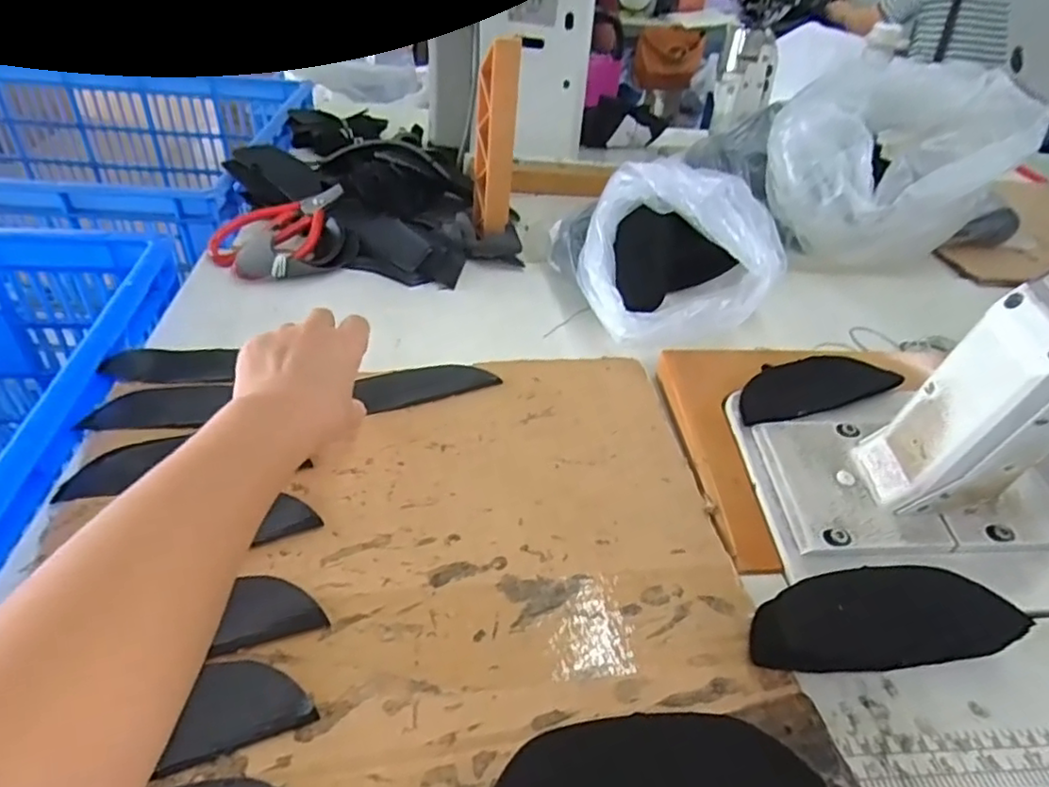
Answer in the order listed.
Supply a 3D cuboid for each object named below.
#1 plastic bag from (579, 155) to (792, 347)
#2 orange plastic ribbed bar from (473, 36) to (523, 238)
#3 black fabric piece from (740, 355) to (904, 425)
[{"bbox_3d":[0.123,-0.123,0.560,0.167,0.122,0.173,8,39,3],"label":"plastic bag"},{"bbox_3d":[-0.028,-0.243,0.632,0.040,0.191,0.034,1,40,-5],"label":"orange plastic ribbed bar"},{"bbox_3d":[0.218,-0.008,0.487,0.141,0.011,0.050,-13,43,-22],"label":"black fabric piece"}]

